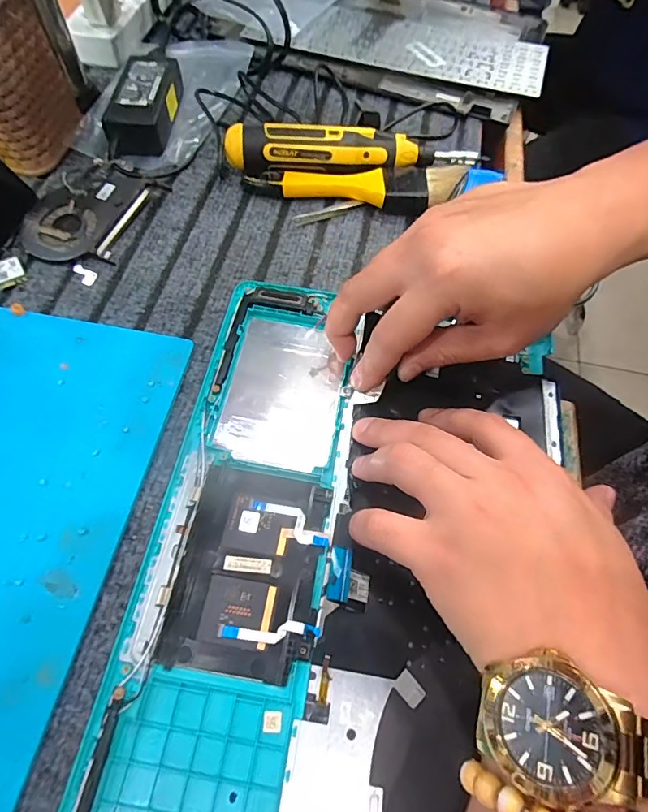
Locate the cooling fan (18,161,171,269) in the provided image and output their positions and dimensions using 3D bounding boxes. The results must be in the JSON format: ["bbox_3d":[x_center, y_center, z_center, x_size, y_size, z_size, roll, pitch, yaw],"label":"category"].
[{"bbox_3d":[-0.188,-0.155,0.369,0.078,0.012,0.101,20,63,7],"label":"cooling fan"}]

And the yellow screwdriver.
[{"bbox_3d":[0.026,-0.215,0.399,0.215,0.034,0.029,-1,63,-4],"label":"yellow screwdriver"}]

